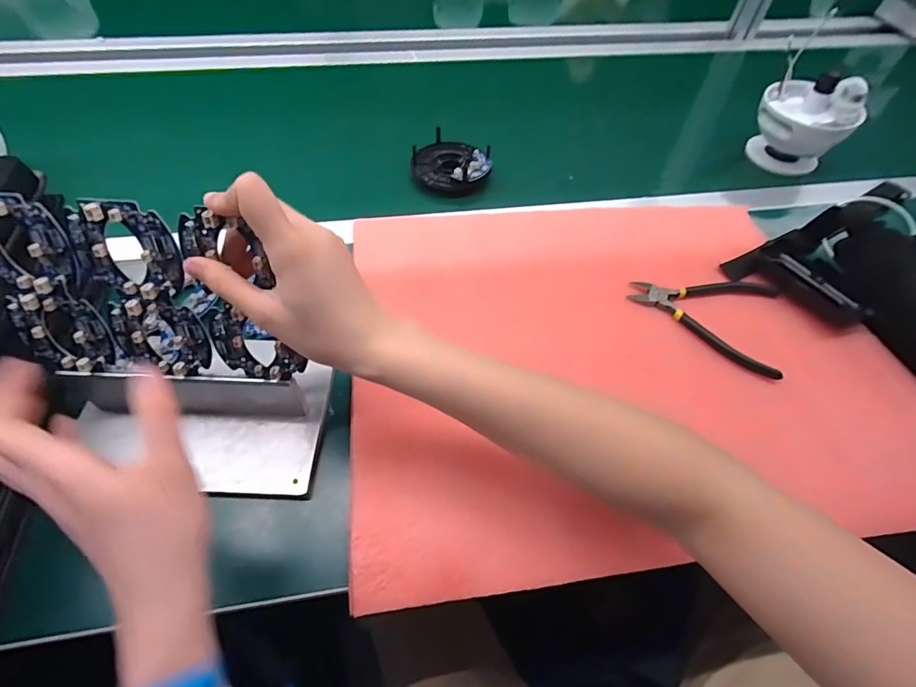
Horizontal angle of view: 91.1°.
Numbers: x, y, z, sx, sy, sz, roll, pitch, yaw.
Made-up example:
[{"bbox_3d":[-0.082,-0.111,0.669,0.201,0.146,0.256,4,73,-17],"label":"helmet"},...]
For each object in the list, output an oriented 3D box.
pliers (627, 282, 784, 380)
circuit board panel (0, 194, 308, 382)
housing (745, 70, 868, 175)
[{"bbox_3d":[0.253,-0.037,0.462,0.144,0.019,0.127,19,57,11],"label":"pliers"},{"bbox_3d":[-0.213,-0.031,0.300,0.186,0.126,0.008,3,34,0],"label":"circuit board panel"},{"bbox_3d":[0.485,-0.308,0.641,0.124,0.124,0.094,32,60,19],"label":"housing"}]

